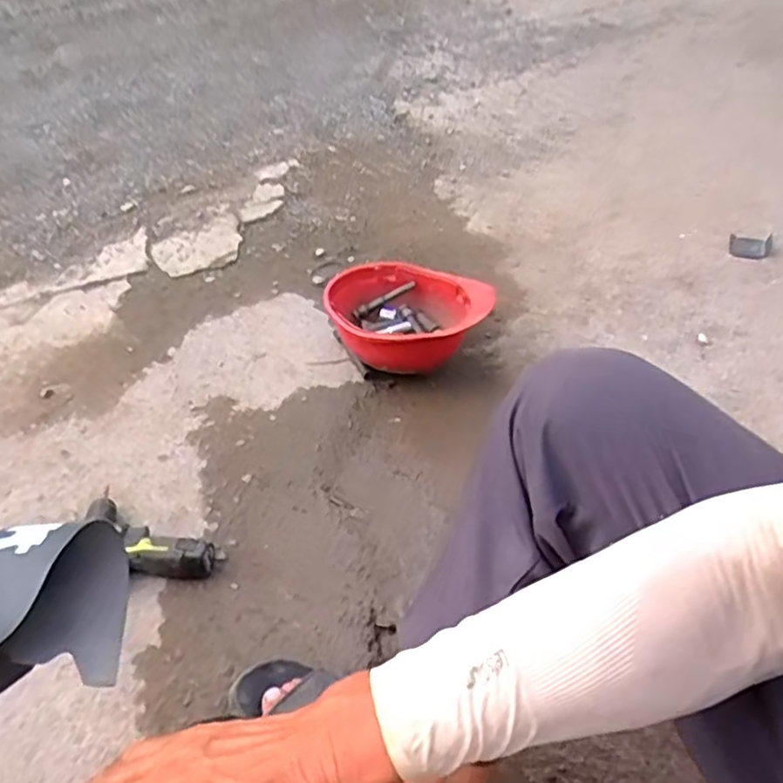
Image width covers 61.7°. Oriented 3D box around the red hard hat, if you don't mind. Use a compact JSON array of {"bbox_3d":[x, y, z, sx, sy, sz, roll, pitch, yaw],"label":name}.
[{"bbox_3d":[0.027,-0.116,1.133,0.281,0.131,0.202,10,48,14],"label":"red hard hat"}]

